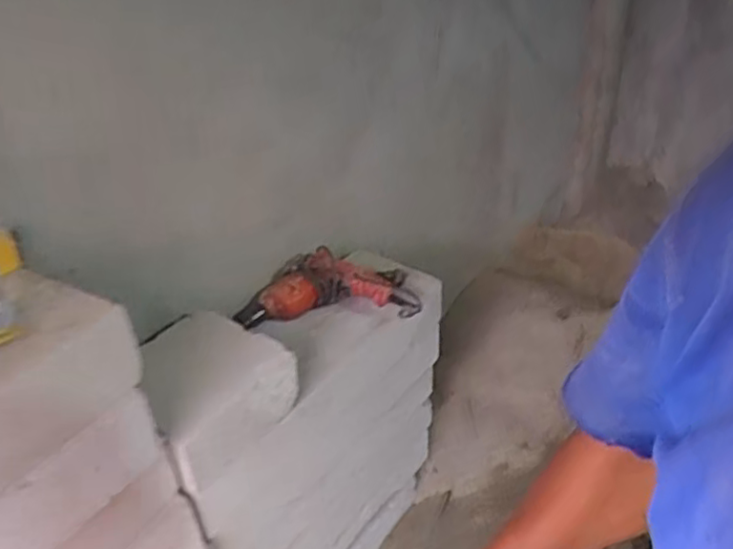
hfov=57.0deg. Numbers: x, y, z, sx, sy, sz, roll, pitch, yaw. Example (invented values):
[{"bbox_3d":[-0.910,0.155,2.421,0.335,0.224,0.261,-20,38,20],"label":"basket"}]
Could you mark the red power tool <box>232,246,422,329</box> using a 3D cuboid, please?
[{"bbox_3d":[-0.073,0.020,1.187,0.306,0.075,0.183,-5,34,-3],"label":"red power tool"}]

